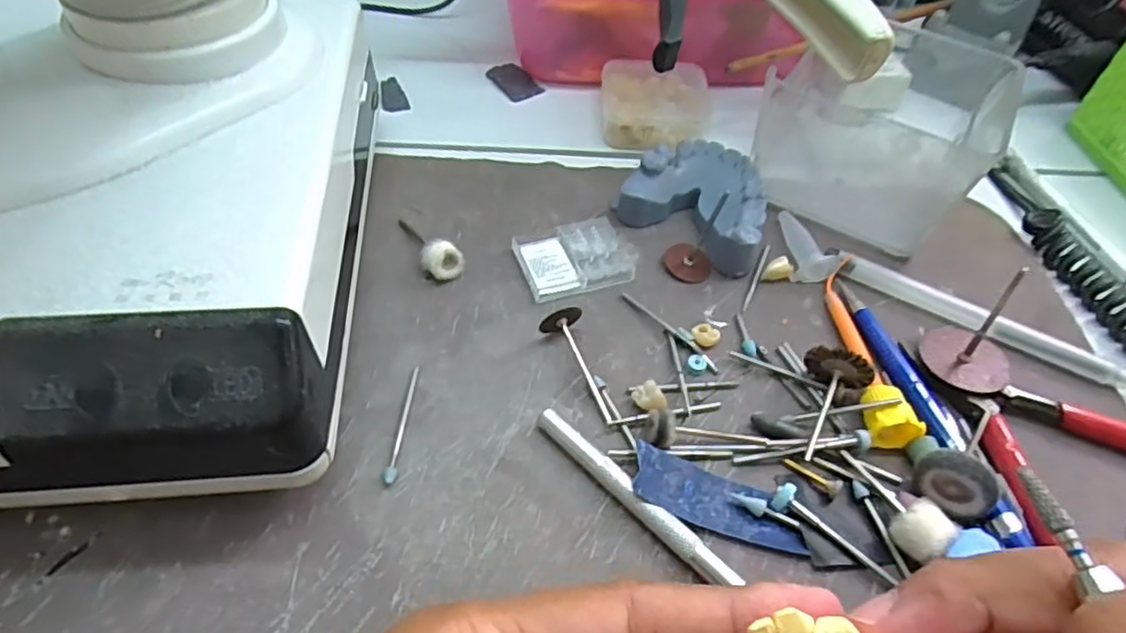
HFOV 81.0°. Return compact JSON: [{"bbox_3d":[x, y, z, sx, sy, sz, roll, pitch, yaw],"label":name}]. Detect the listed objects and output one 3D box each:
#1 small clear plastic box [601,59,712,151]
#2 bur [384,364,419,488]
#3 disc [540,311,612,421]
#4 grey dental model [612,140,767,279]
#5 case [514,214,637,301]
[{"bbox_3d":[0.049,-0.112,0.348,0.055,0.019,0.052,2,51,-2],"label":"small clear plastic box"},{"bbox_3d":[-0.056,0.036,0.228,0.004,0.004,0.046,3,51,-1],"label":"bur"},{"bbox_3d":[0.005,0.018,0.240,0.015,0.014,0.045,-12,53,-14],"label":"disc"},{"bbox_3d":[0.065,-0.050,0.294,0.063,0.024,0.057,38,58,24],"label":"grey dental model"},{"bbox_3d":[0.007,-0.025,0.281,0.050,0.007,0.034,-14,53,-15],"label":"case"}]

